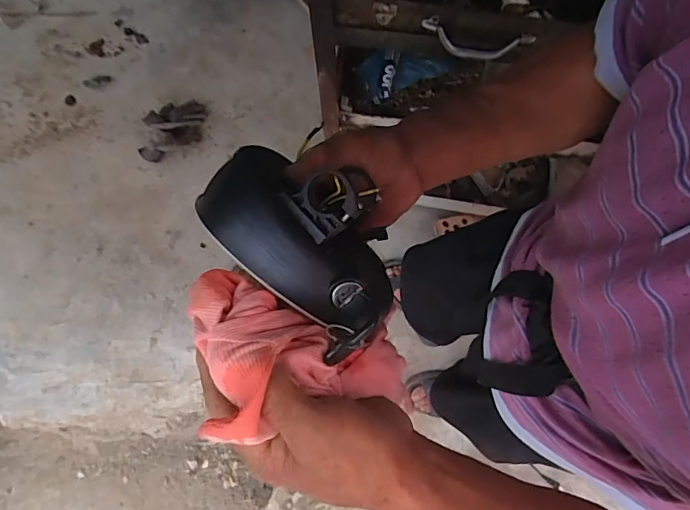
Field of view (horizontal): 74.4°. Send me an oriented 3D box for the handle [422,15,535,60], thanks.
[{"bbox_3d":[0.209,-0.342,0.729,0.174,0.056,0.018,8,70,4],"label":"handle"}]

